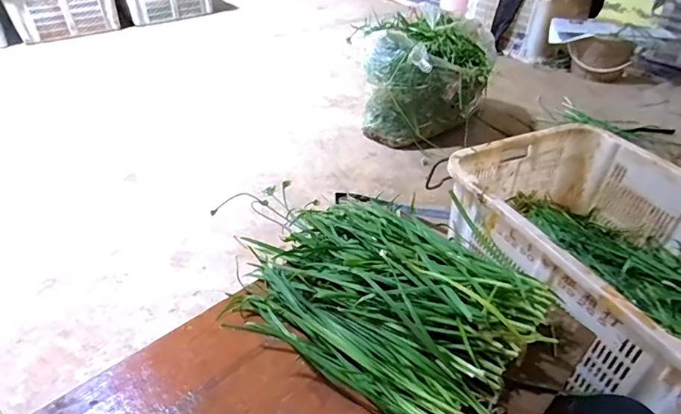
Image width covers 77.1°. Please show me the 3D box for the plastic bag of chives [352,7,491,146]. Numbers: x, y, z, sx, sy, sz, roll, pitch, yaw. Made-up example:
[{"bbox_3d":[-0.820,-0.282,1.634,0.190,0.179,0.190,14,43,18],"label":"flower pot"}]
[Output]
[{"bbox_3d":[0.333,-0.533,1.756,0.480,0.413,0.422,-1,39,-2],"label":"plastic bag of chives"}]

